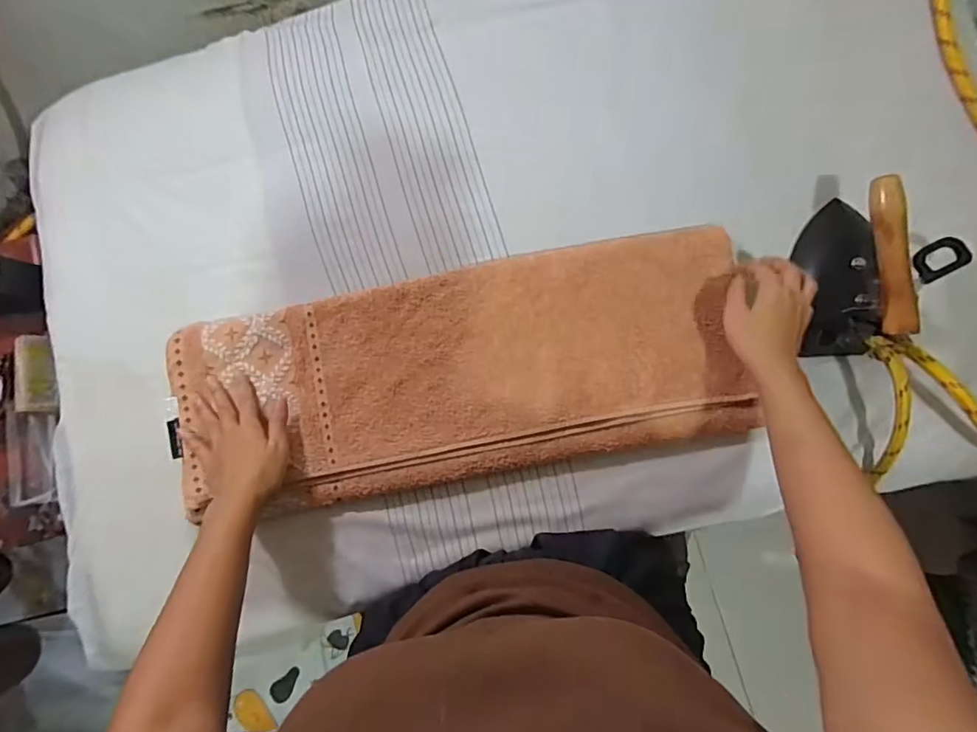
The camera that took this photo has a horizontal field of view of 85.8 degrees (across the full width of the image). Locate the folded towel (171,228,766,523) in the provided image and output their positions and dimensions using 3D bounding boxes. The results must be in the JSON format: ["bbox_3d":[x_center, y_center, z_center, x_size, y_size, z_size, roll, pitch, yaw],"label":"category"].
[{"bbox_3d":[-0.036,0.007,0.633,0.658,0.024,0.246,-8,82,1],"label":"folded towel"}]

